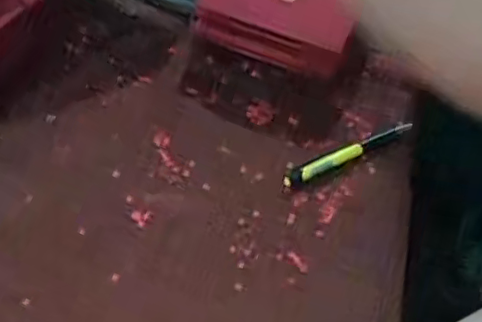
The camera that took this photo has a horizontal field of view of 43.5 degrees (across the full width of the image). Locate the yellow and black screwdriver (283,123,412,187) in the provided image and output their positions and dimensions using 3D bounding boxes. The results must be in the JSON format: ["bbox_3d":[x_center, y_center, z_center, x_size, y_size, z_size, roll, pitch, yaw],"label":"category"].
[{"bbox_3d":[0.092,-0.006,0.514,0.127,0.012,0.015,-22,58,-17],"label":"yellow and black screwdriver"}]

